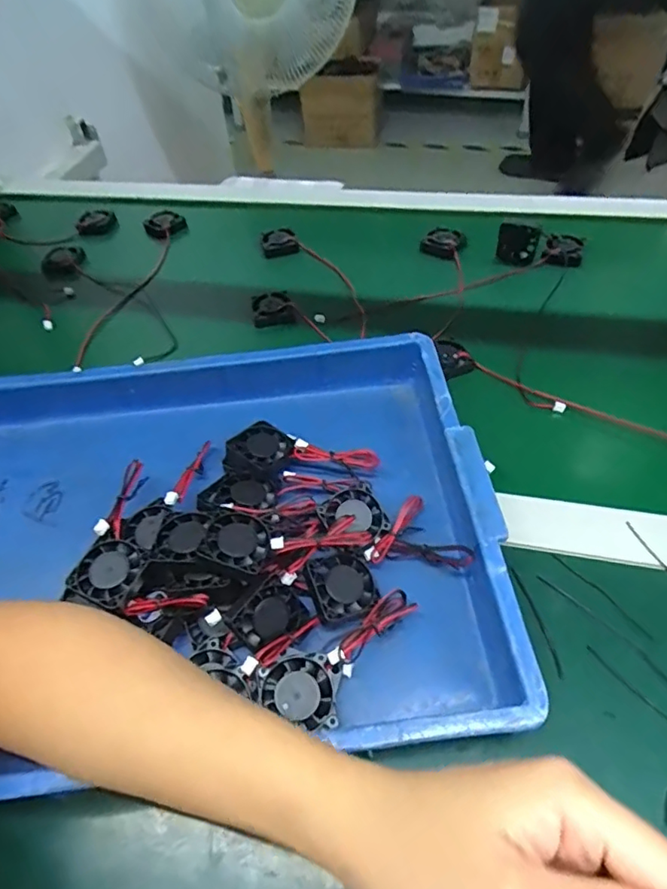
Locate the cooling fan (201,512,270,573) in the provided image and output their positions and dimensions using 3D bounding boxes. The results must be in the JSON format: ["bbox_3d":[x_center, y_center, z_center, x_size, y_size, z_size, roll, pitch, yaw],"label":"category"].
[{"bbox_3d":[-0.057,0.060,0.340,0.039,0.007,0.038,16,46,-5],"label":"cooling fan"}]

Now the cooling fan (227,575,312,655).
[{"bbox_3d":[-0.037,0.101,0.329,0.041,0.037,0.016,-42,18,-30],"label":"cooling fan"}]

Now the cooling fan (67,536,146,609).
[{"bbox_3d":[-0.138,0.079,0.347,0.036,0.013,0.040,19,53,20],"label":"cooling fan"}]

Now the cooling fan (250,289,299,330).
[{"bbox_3d":[-0.060,-0.140,0.563,0.043,0.014,0.043,-7,50,0],"label":"cooling fan"}]

